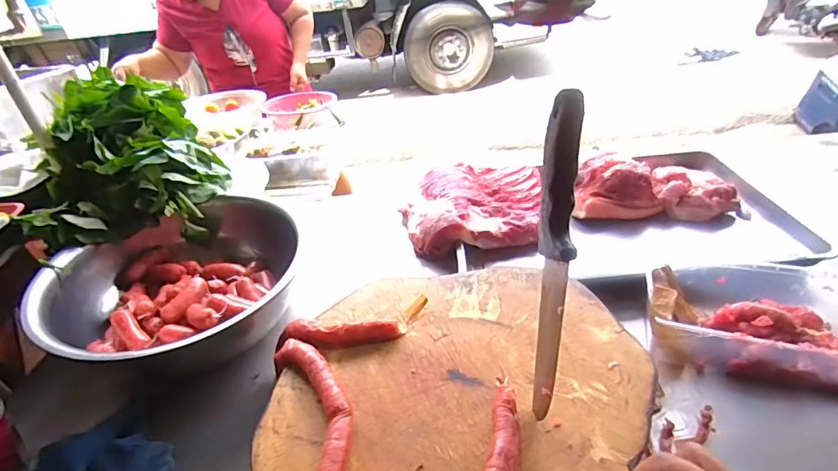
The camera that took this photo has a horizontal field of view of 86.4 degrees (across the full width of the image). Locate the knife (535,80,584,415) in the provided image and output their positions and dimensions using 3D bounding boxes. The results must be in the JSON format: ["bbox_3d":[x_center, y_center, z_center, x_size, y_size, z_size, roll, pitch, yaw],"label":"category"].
[{"bbox_3d":[0.117,0.037,0.383,0.022,0.303,0.037,-13,23,-30],"label":"knife"}]

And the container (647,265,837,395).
[{"bbox_3d":[0.446,0.113,0.600,0.265,0.084,0.159,6,38,15],"label":"container"}]

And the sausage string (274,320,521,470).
[{"bbox_3d":[-0.025,0.173,0.461,0.216,0.029,0.305,-17,39,-15],"label":"sausage string"}]

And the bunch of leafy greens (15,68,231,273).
[{"bbox_3d":[-0.519,-0.128,0.795,0.291,0.212,0.335,-13,38,-10],"label":"bunch of leafy greens"}]

